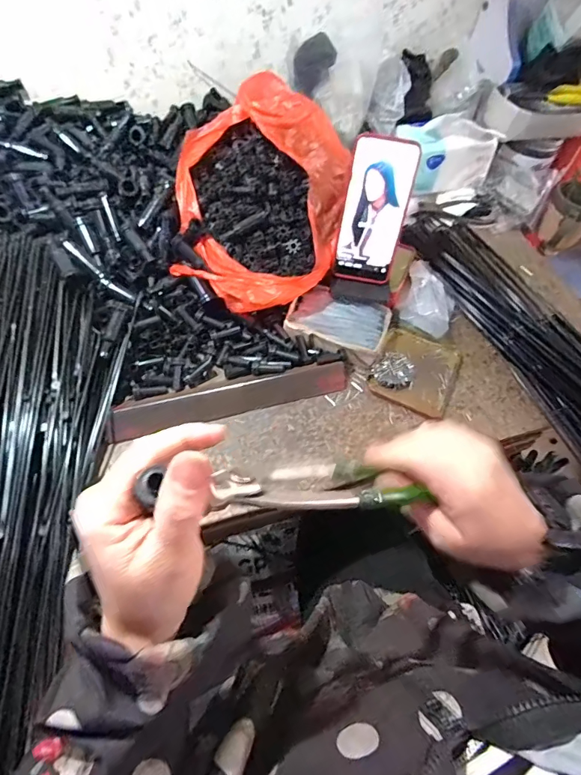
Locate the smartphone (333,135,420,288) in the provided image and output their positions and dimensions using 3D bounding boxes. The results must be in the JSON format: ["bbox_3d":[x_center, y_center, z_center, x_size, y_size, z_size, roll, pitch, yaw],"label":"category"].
[{"bbox_3d":[0.102,-0.213,0.520,0.077,0.163,0.015,10,32,4],"label":"smartphone"}]

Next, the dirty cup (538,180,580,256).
[{"bbox_3d":[0.493,-0.305,0.755,0.078,0.110,0.078,1,58,-2],"label":"dirty cup"}]

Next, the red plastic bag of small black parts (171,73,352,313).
[{"bbox_3d":[-0.039,-0.247,0.540,0.209,0.128,0.271,10,58,4],"label":"red plastic bag of small black parts"}]

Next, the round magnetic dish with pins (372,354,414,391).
[{"bbox_3d":[0.134,-0.020,0.550,0.048,0.017,0.046,1,58,-2],"label":"round magnetic dish with pins"}]

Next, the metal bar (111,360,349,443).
[{"bbox_3d":[-0.067,0.008,0.514,0.279,0.028,0.042,-14,60,-11],"label":"metal bar"}]

